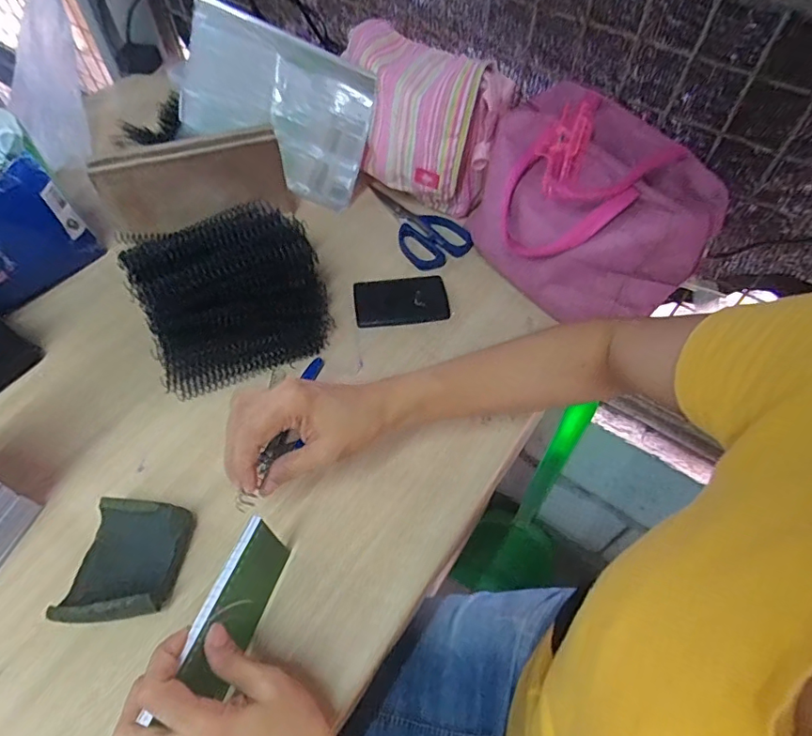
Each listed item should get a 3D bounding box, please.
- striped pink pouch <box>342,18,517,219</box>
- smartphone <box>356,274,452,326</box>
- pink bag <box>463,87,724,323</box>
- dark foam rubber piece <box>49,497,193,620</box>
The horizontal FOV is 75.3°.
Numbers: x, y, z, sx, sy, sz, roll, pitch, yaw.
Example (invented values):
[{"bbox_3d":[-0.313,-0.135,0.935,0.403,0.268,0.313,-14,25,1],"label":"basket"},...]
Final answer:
[{"bbox_3d":[0.009,-0.286,0.616,0.208,0.169,0.067,29,42,12],"label":"striped pink pouch"},{"bbox_3d":[-0.005,-0.076,0.579,0.101,0.009,0.061,-3,56,-5],"label":"smartphone"},{"bbox_3d":[0.177,-0.161,0.541,0.156,0.143,0.233,-28,62,-19],"label":"pink bag"},{"bbox_3d":[-0.214,0.150,0.408,0.074,0.033,0.090,9,56,3],"label":"dark foam rubber piece"}]

